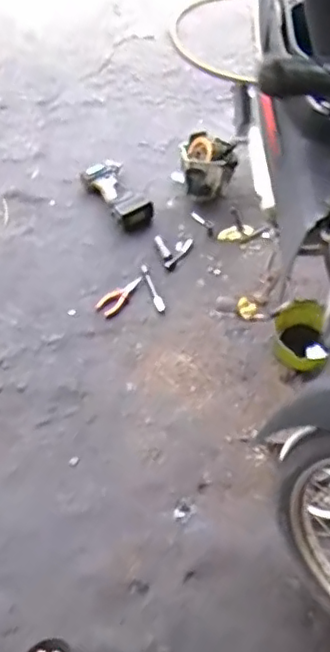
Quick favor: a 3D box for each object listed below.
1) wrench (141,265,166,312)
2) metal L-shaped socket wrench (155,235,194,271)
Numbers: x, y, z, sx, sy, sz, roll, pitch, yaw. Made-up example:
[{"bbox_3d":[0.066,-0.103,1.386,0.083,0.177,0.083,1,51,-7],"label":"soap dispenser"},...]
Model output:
[{"bbox_3d":[-0.034,-0.109,1.731,0.026,0.012,0.152,-17,58,-10],"label":"wrench"},{"bbox_3d":[0.036,-0.224,1.804,0.105,0.013,0.123,-16,58,-9],"label":"metal L-shaped socket wrench"}]

